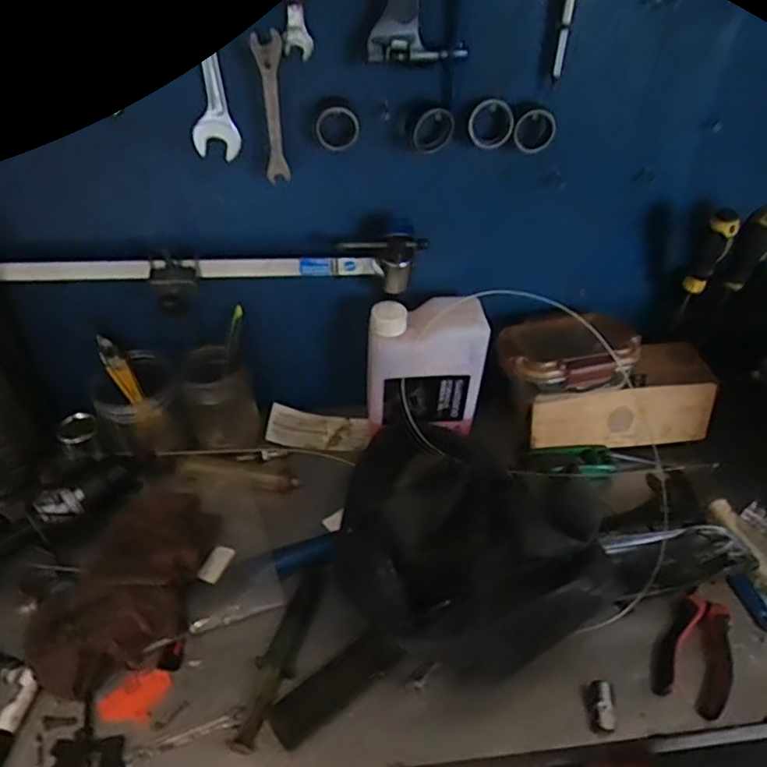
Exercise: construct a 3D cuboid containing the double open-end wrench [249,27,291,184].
[{"bbox_3d":[-0.094,-0.233,0.502,0.024,0.116,0.009,-4,40,-5],"label":"double open-end wrench"}]

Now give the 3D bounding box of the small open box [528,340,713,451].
[{"bbox_3d":[0.281,0.008,0.701,0.218,0.098,0.089,-2,40,-3],"label":"small open box"}]

